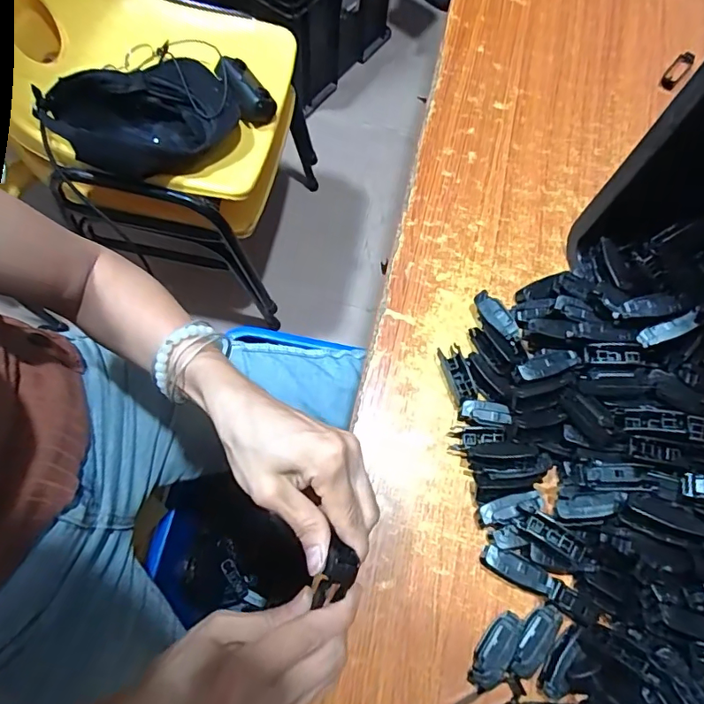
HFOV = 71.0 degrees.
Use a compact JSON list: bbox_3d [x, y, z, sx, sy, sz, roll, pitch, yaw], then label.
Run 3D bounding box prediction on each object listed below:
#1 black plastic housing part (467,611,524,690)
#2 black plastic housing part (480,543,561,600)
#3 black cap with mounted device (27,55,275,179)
[{"bbox_3d":[0.095,0.197,0.328,0.020,0.015,0.049,31,72,8],"label":"black plastic housing part"},{"bbox_3d":[0.115,0.152,0.343,0.052,0.018,0.017,27,71,7],"label":"black plastic housing part"},{"bbox_3d":[-0.246,-0.319,0.658,0.268,0.085,0.153,-35,74,-12],"label":"black cap with mounted device"}]

